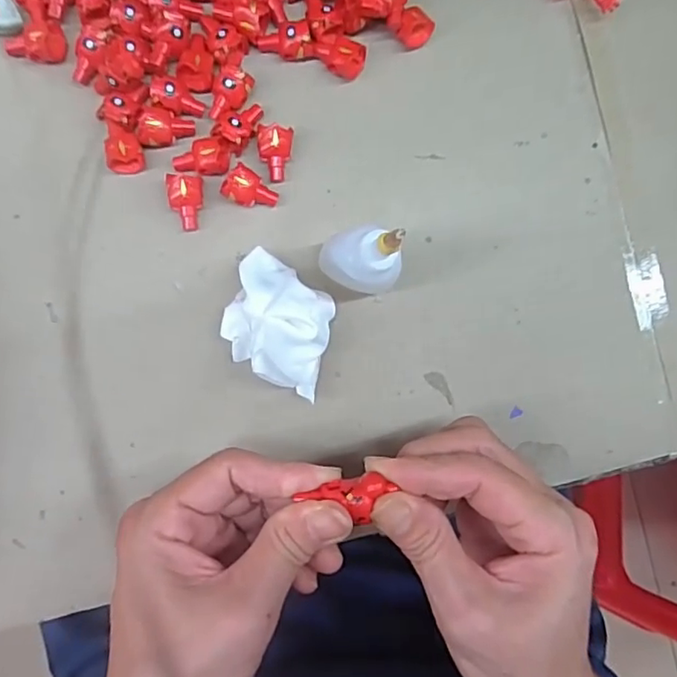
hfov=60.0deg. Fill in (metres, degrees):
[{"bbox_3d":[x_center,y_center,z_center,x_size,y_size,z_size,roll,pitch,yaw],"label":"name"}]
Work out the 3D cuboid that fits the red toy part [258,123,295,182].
[{"bbox_3d":[-0.031,-0.088,0.279,0.016,0.013,0.024,7,87,-5],"label":"red toy part"}]

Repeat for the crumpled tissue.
[{"bbox_3d":[-0.026,-0.007,0.264,0.048,0.032,0.053,20,86,-4],"label":"crumpled tissue"}]

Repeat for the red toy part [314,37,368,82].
[{"bbox_3d":[0.000,-0.136,0.284,0.025,0.014,0.016,10,86,-5],"label":"red toy part"}]

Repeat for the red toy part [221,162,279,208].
[{"bbox_3d":[-0.041,-0.070,0.276,0.025,0.015,0.016,24,85,-4],"label":"red toy part"}]

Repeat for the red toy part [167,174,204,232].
[{"bbox_3d":[-0.071,-0.063,0.274,0.016,0.012,0.024,1,87,-5],"label":"red toy part"}]

